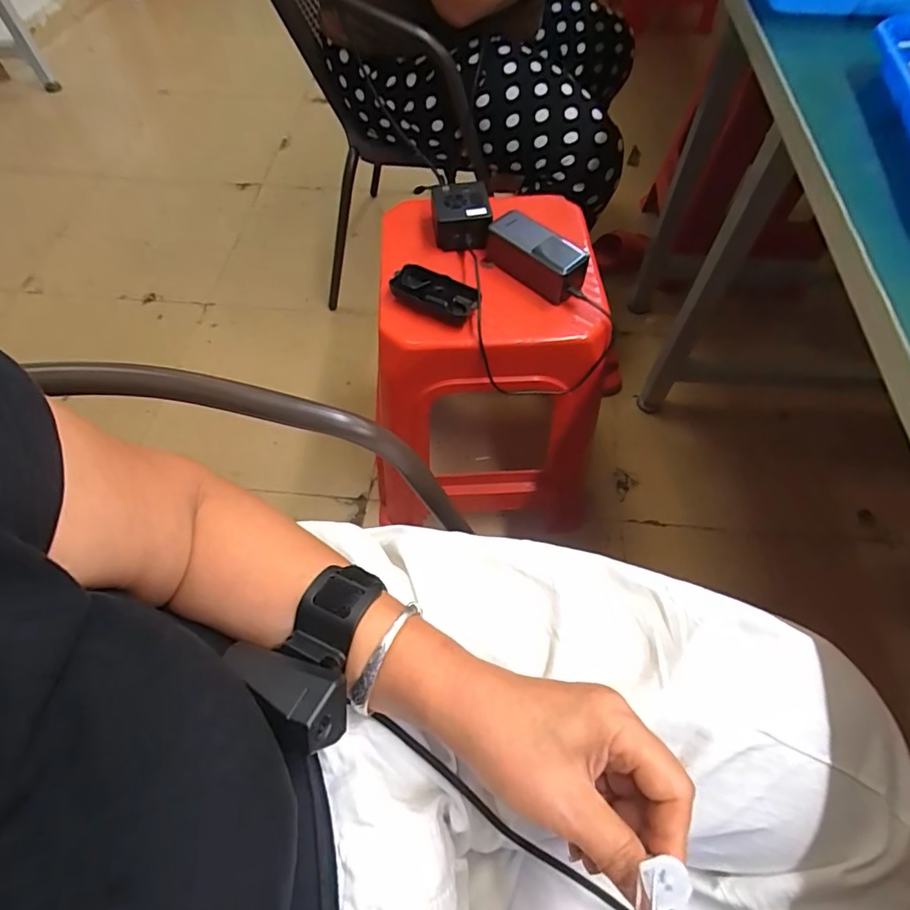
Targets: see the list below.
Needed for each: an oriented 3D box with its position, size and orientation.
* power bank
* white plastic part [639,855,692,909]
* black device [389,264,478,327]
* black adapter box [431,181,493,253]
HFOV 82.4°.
[{"bbox_3d":[0.108,-0.256,0.661,0.061,0.054,0.133,-39,66,-19],"label":"power bank"},{"bbox_3d":[0.088,0.177,0.214,0.018,0.004,0.015,-16,57,-10],"label":"white plastic part"},{"bbox_3d":[-0.024,-0.197,0.637,0.102,0.027,0.048,25,63,15],"label":"black device"},{"bbox_3d":[0.008,-0.323,0.705,0.074,0.048,0.097,-5,56,-3],"label":"black adapter box"}]

